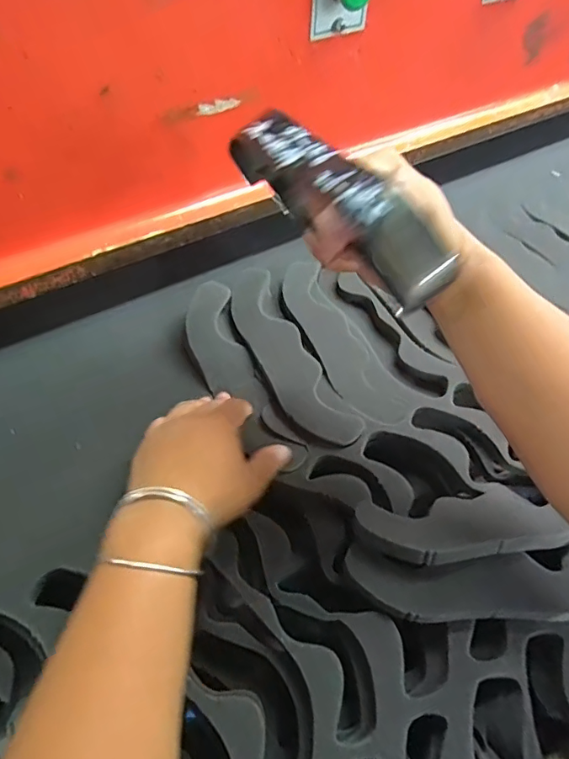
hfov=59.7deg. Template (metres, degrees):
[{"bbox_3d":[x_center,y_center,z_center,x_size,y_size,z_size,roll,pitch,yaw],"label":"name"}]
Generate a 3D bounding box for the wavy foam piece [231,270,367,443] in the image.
[{"bbox_3d":[0.002,-0.024,0.467,0.053,0.016,0.200,-23,58,-17],"label":"wavy foam piece"}]

